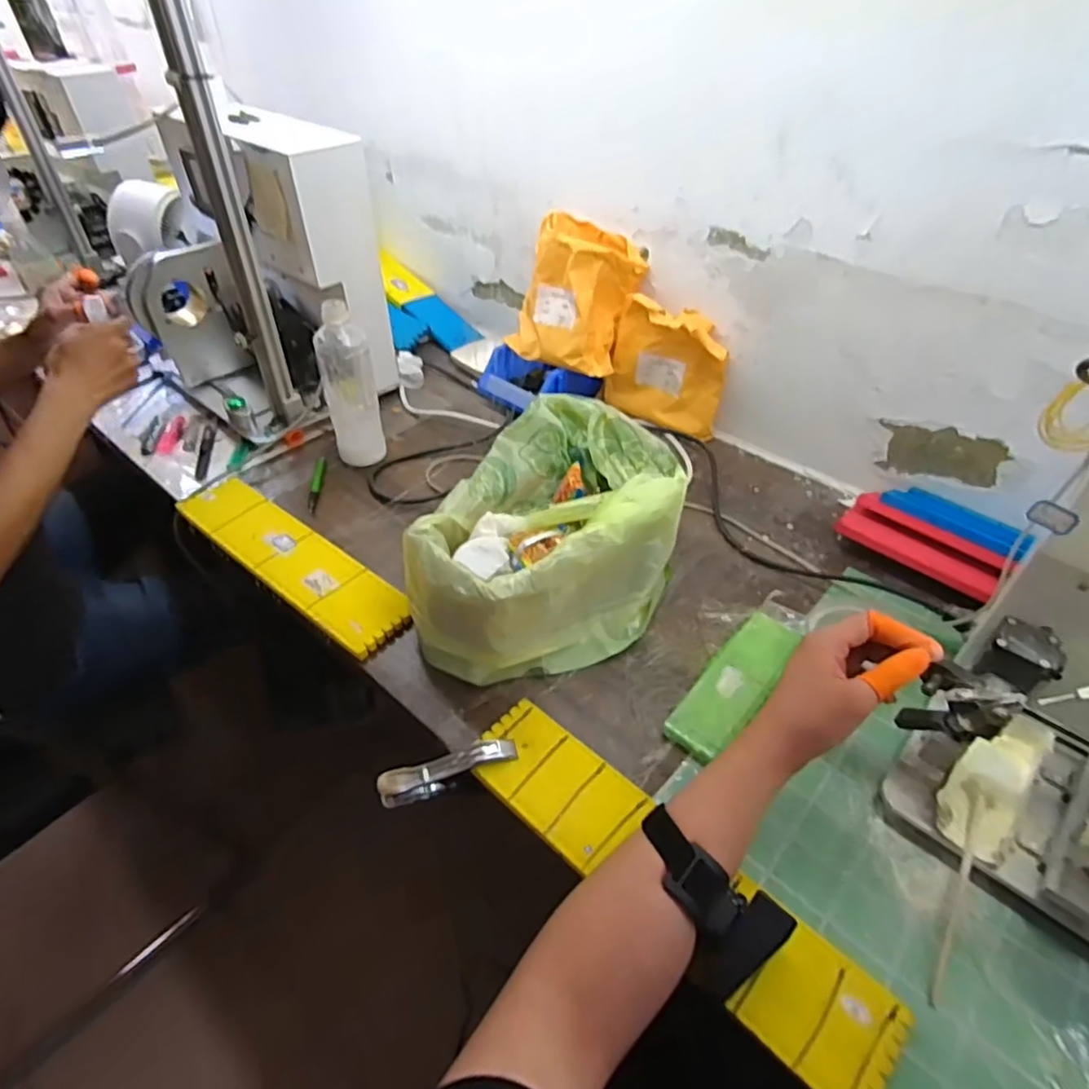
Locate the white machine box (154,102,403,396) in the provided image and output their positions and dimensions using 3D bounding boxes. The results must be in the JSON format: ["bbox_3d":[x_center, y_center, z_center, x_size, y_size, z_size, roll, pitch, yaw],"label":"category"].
[{"bbox_3d":[-0.372,-0.426,0.918,0.128,0.312,0.325,-32,52,-30],"label":"white machine box"}]

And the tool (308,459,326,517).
[{"bbox_3d":[-0.295,-0.078,0.827,0.012,0.009,0.119,-4,43,-5],"label":"tool"}]

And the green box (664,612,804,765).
[{"bbox_3d":[0.182,0.130,0.603,0.056,0.018,0.179,31,51,28],"label":"green box"}]

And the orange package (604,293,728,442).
[{"bbox_3d":[0.171,-0.247,0.892,0.161,0.163,0.047,29,50,27],"label":"orange package"}]

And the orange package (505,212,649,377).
[{"bbox_3d":[0.045,-0.343,0.901,0.167,0.191,0.073,33,33,24],"label":"orange package"}]

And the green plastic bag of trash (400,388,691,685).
[{"bbox_3d":[0.011,-0.003,0.662,0.222,0.128,0.307,18,46,17],"label":"green plastic bag of trash"}]

